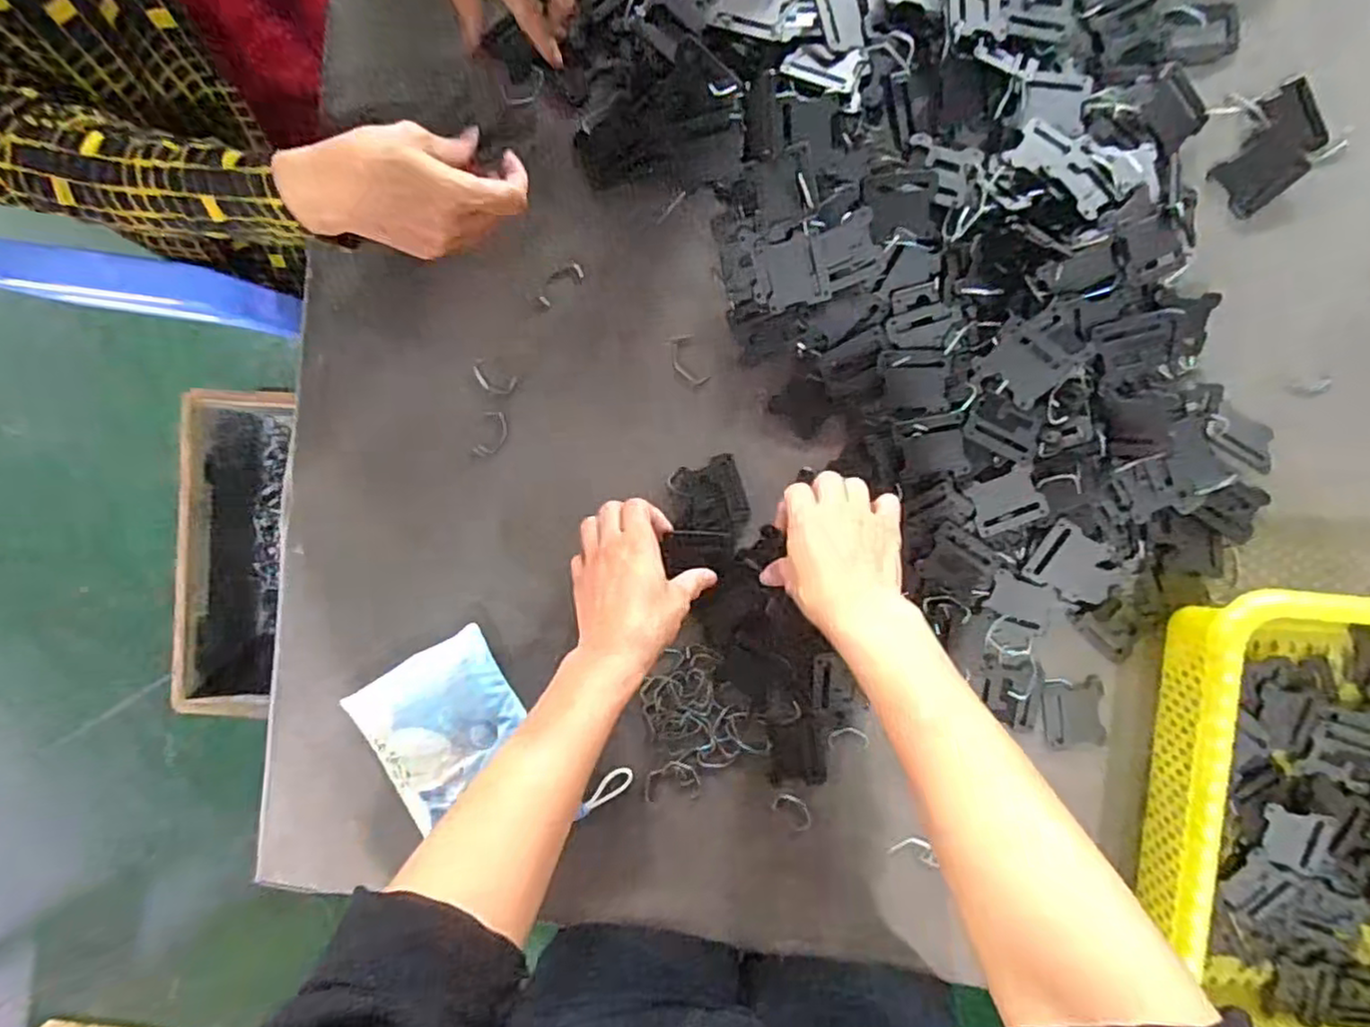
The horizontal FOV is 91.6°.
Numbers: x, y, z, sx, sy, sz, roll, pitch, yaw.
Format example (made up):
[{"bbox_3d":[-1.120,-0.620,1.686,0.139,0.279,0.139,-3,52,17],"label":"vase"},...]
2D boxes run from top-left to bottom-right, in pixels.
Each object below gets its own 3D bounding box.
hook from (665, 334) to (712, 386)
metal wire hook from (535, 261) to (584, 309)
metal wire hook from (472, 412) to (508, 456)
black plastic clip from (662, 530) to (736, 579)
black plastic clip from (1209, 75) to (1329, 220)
[{"bbox_3d":[0.002,-0.112,0.490,0.022,0.004,0.040,-22,92,4],"label":"hook"},{"bbox_3d":[-0.093,-0.169,0.493,0.041,0.004,0.018,-35,92,4],"label":"metal wire hook"},{"bbox_3d":[-0.145,-0.059,0.499,0.019,0.005,0.035,20,94,1],"label":"metal wire hook"},{"bbox_3d":[0.012,0.028,0.491,0.049,0.013,0.028,6,94,2],"label":"black plastic clip"},{"bbox_3d":[0.411,-0.258,0.463,0.090,0.009,0.055,-44,91,4],"label":"black plastic clip"}]

